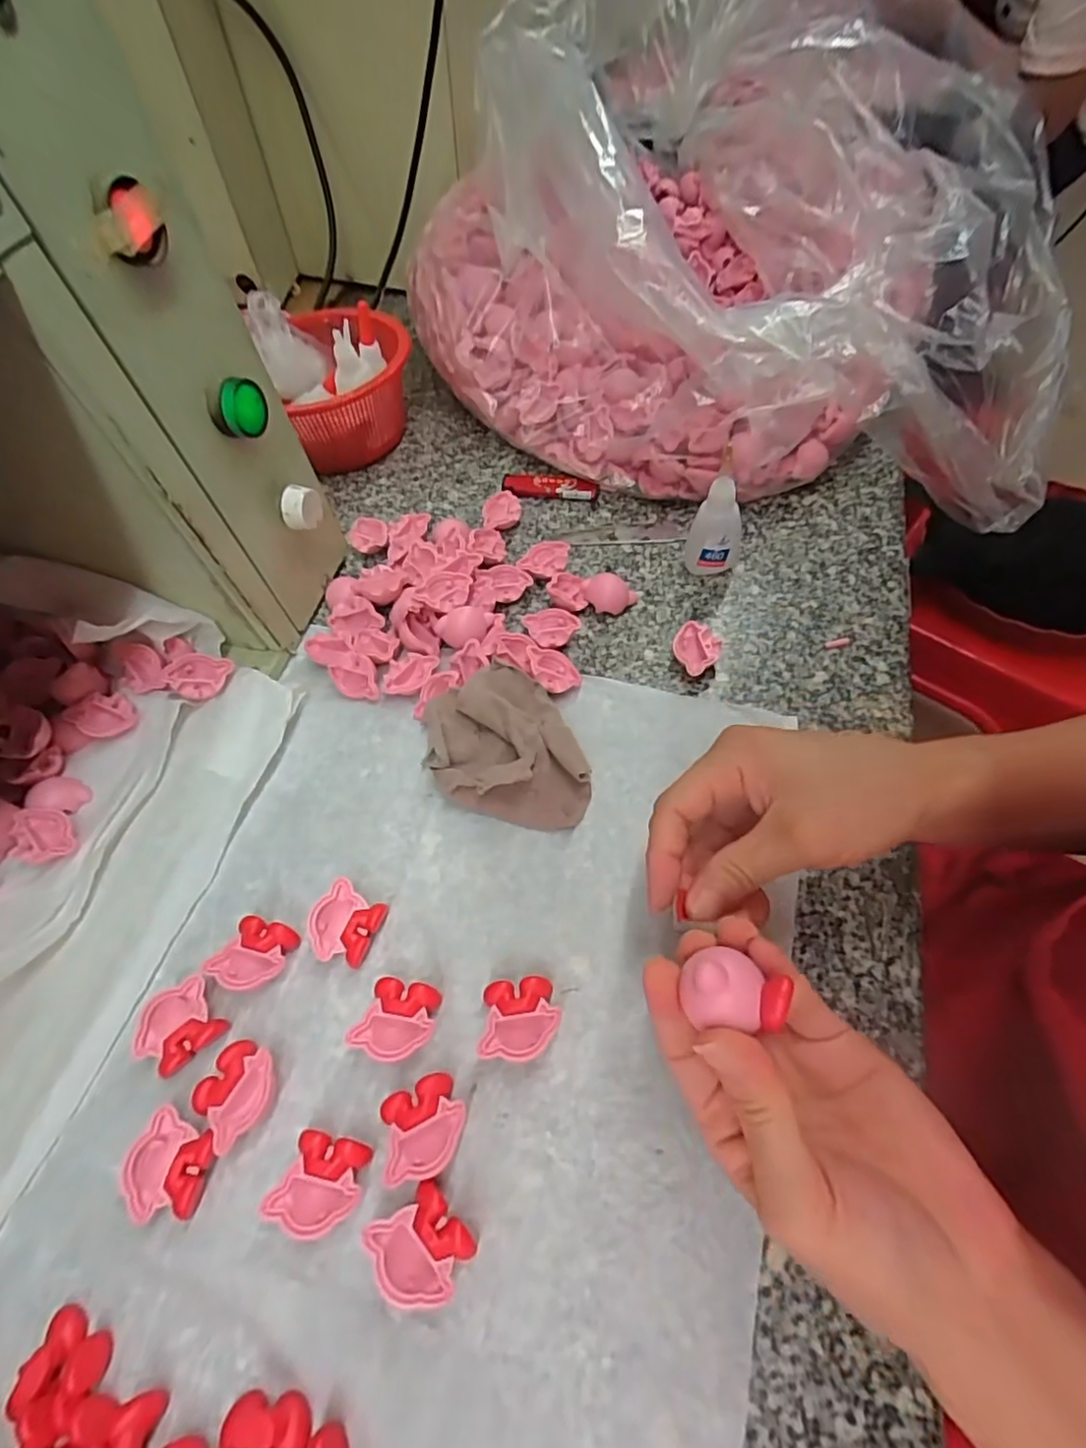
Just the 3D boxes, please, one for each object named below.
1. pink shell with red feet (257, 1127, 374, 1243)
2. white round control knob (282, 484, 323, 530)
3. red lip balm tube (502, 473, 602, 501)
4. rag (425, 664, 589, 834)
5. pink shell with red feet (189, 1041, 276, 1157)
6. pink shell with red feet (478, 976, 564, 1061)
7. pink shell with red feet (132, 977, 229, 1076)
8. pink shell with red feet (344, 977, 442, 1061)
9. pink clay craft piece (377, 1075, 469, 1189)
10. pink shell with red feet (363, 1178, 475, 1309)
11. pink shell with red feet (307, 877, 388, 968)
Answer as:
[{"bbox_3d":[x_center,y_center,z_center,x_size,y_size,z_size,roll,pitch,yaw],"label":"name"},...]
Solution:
[{"bbox_3d":[-0.091,0.188,0.249,0.032,0.016,0.033,14,61,13],"label":"pink shell with red feet"},{"bbox_3d":[-0.147,-0.132,0.368,0.015,0.020,0.023,17,61,15],"label":"white round control knob"},{"bbox_3d":[0.005,-0.183,0.468,0.075,0.017,0.016,7,59,8],"label":"red lip balm tube"},{"bbox_3d":[-0.022,0.016,0.343,0.078,0.027,0.097,-20,59,-8],"label":"rag"},{"bbox_3d":[-0.135,0.164,0.269,0.032,0.013,0.036,19,62,15],"label":"pink shell with red feet"},{"bbox_3d":[-0.010,0.134,0.276,0.034,0.015,0.033,-2,58,3],"label":"pink shell with red feet"},{"bbox_3d":[-0.169,0.142,0.283,0.036,0.015,0.030,-41,64,-19],"label":"pink shell with red feet"},{"bbox_3d":[-0.066,0.136,0.280,0.033,0.016,0.033,13,60,12],"label":"pink shell with red feet"},{"bbox_3d":[-0.050,0.170,0.257,0.035,0.017,0.033,-24,60,-11],"label":"pink clay craft piece"},{"bbox_3d":[-0.047,0.203,0.236,0.032,0.016,0.035,-40,64,-19],"label":"pink shell with red feet"},{"bbox_3d":[-0.098,0.101,0.304,0.032,0.015,0.035,22,63,17],"label":"pink shell with red feet"}]

